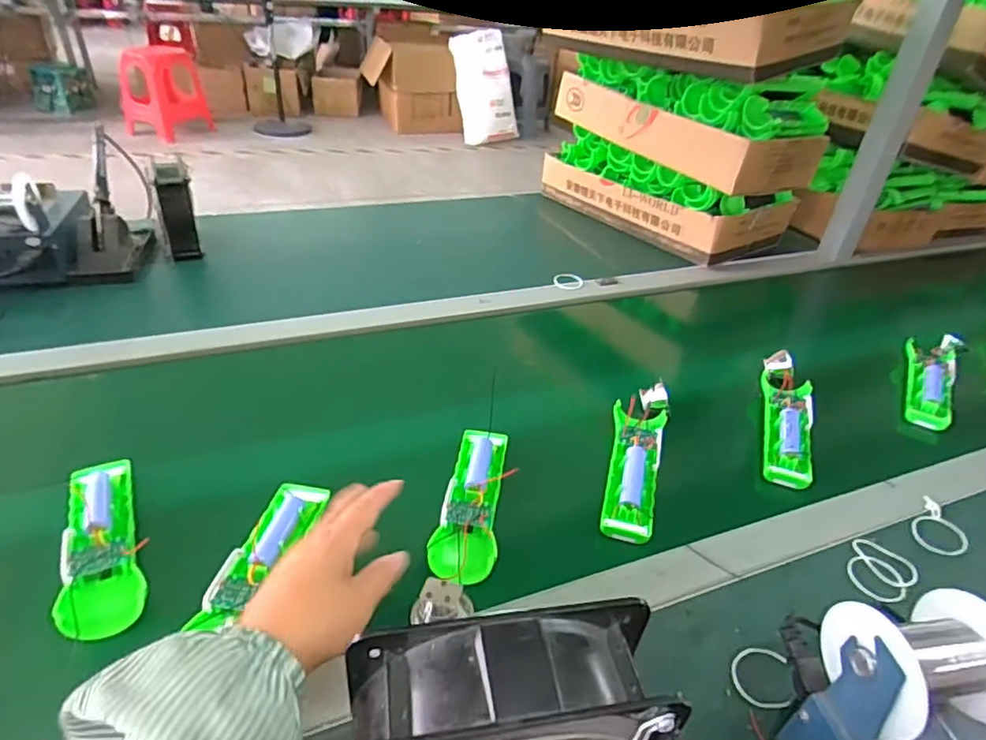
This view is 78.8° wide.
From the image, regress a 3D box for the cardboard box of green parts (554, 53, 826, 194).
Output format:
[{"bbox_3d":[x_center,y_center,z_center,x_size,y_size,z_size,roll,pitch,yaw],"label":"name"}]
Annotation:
[{"bbox_3d":[0.318,-0.432,1.005,0.199,0.141,0.420,-19,42,-30],"label":"cardboard box of green parts"}]

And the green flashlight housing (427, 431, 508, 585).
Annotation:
[{"bbox_3d":[-0.018,0.105,0.509,0.050,0.020,0.164,6,35,1],"label":"green flashlight housing"}]

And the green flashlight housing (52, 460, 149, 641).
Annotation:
[{"bbox_3d":[-0.292,0.125,0.450,0.050,0.020,0.165,-13,39,-24],"label":"green flashlight housing"}]

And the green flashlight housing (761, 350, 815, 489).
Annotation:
[{"bbox_3d":[0.313,0.044,0.641,0.048,0.034,0.195,16,37,15],"label":"green flashlight housing"}]

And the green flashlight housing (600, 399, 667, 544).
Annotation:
[{"bbox_3d":[0.132,0.089,0.558,0.047,0.023,0.156,11,36,9],"label":"green flashlight housing"}]

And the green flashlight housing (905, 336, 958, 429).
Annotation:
[{"bbox_3d":[0.521,0.013,0.717,0.051,0.034,0.171,22,39,23],"label":"green flashlight housing"}]

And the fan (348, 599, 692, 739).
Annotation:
[{"bbox_3d":[0.004,0.191,0.301,0.150,0.153,0.060,-4,36,-12],"label":"fan"}]

